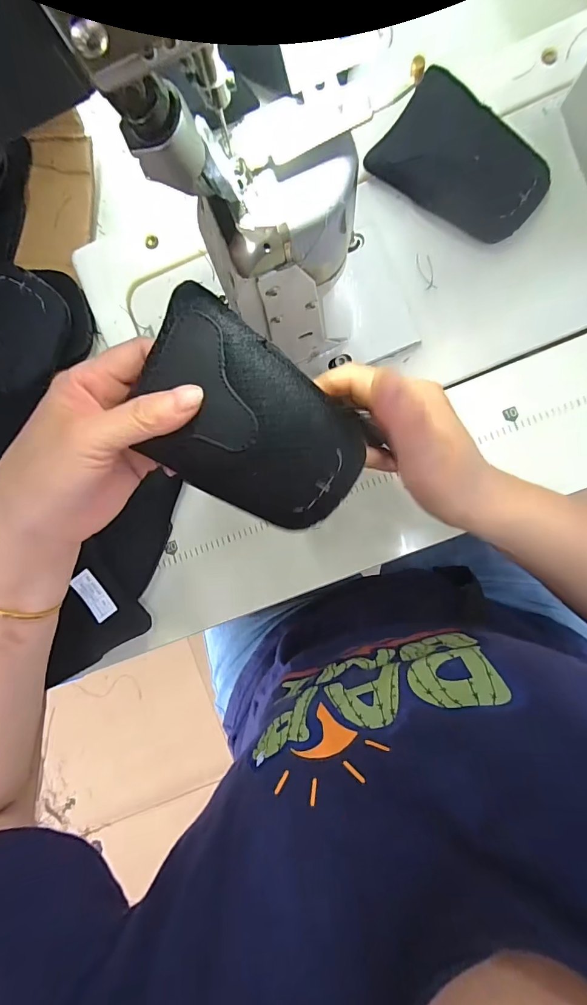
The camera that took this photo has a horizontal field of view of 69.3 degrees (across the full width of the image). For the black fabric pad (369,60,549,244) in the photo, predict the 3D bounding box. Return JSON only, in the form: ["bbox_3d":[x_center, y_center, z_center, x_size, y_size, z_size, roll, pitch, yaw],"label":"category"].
[{"bbox_3d":[0.132,-0.261,0.328,0.124,0.023,0.082,34,90,8],"label":"black fabric pad"}]

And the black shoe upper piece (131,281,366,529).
[{"bbox_3d":[-0.024,-0.039,0.225,0.125,0.013,0.081,38,99,-12],"label":"black shoe upper piece"}]

